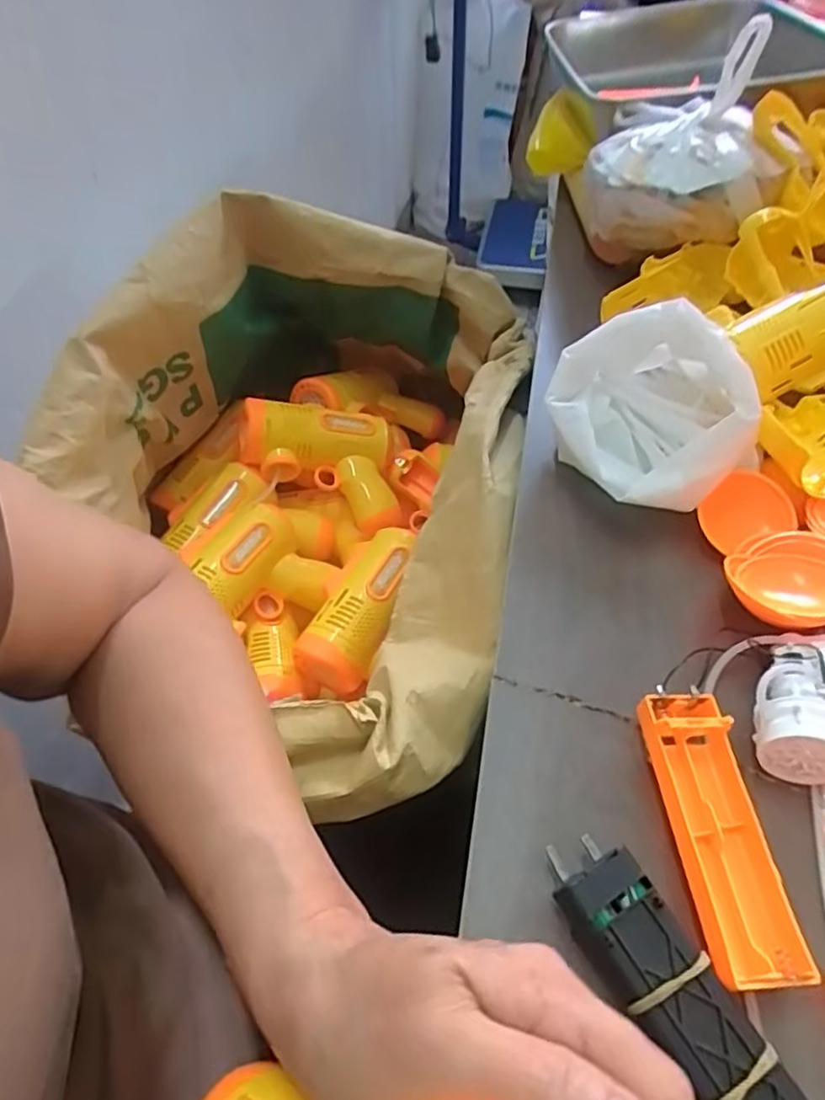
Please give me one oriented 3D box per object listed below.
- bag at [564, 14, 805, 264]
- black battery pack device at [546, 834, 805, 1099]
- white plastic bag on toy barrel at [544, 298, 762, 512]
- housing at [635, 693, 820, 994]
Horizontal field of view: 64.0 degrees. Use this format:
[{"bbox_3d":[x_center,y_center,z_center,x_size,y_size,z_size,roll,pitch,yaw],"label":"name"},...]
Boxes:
[{"bbox_3d":[0.210,-0.302,0.511,0.150,0.135,0.109,25,55,19],"label":"bag"},{"bbox_3d":[0.093,0.160,0.233,0.034,0.016,0.117,-28,61,-16],"label":"black battery pack device"},{"bbox_3d":[0.140,-0.081,0.388,0.106,0.077,0.108,-11,52,-8],"label":"white plastic bag on toy barrel"},{"bbox_3d":[0.125,0.113,0.269,0.037,0.023,0.109,-4,51,-3],"label":"housing"}]

